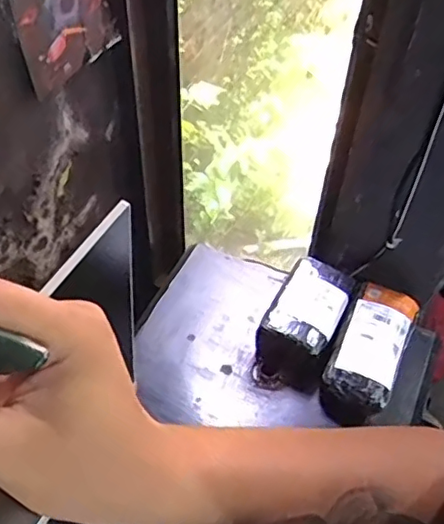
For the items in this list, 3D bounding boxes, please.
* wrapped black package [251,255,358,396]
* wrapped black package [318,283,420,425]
[{"bbox_3d":[0.149,0.119,1.086,0.128,0.104,0.234,22,53,16],"label":"wrapped black package"},{"bbox_3d":[0.262,0.159,1.055,0.113,0.085,0.247,22,53,16],"label":"wrapped black package"}]

